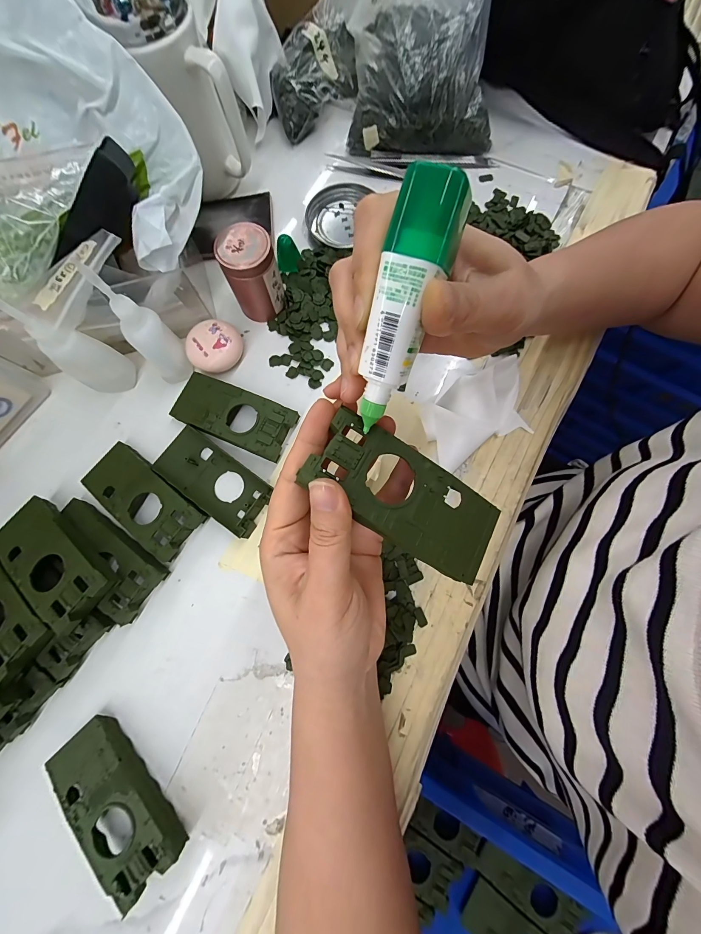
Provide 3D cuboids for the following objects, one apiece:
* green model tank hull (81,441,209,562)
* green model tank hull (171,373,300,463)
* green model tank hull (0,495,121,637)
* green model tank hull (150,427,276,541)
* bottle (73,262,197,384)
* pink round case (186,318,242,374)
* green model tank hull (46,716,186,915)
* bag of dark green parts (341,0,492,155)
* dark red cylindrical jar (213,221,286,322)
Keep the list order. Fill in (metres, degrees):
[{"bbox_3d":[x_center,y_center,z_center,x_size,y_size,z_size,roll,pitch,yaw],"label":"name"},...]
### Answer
[{"bbox_3d":[-0.170,0.026,0.270,0.106,0.019,0.047,37,81,8],"label":"green model tank hull"},{"bbox_3d":[-0.101,-0.044,0.284,0.104,0.020,0.047,24,80,6],"label":"green model tank hull"},{"bbox_3d":[-0.222,0.069,0.243,0.105,0.021,0.045,36,81,8],"label":"green model tank hull"},{"bbox_3d":[-0.116,0.010,0.275,0.105,0.013,0.049,36,81,8],"label":"green model tank hull"},{"bbox_3d":[-0.161,-0.106,0.255,0.030,0.105,0.038,-39,80,-7],"label":"bottle"},{"bbox_3d":[-0.121,-0.107,0.298,0.047,0.024,0.044,0,78,1],"label":"pink round case"},{"bbox_3d":[-0.161,0.229,0.226,0.046,0.021,0.103,-44,81,-7],"label":"green model tank hull"},{"bbox_3d":[0.061,-0.412,0.301,0.147,0.132,0.148,-5,78,0],"label":"bag of dark green parts"},{"bbox_3d":[-0.085,-0.166,0.287,0.043,0.062,0.041,0,78,1],"label":"dark red cylindrical jar"}]

